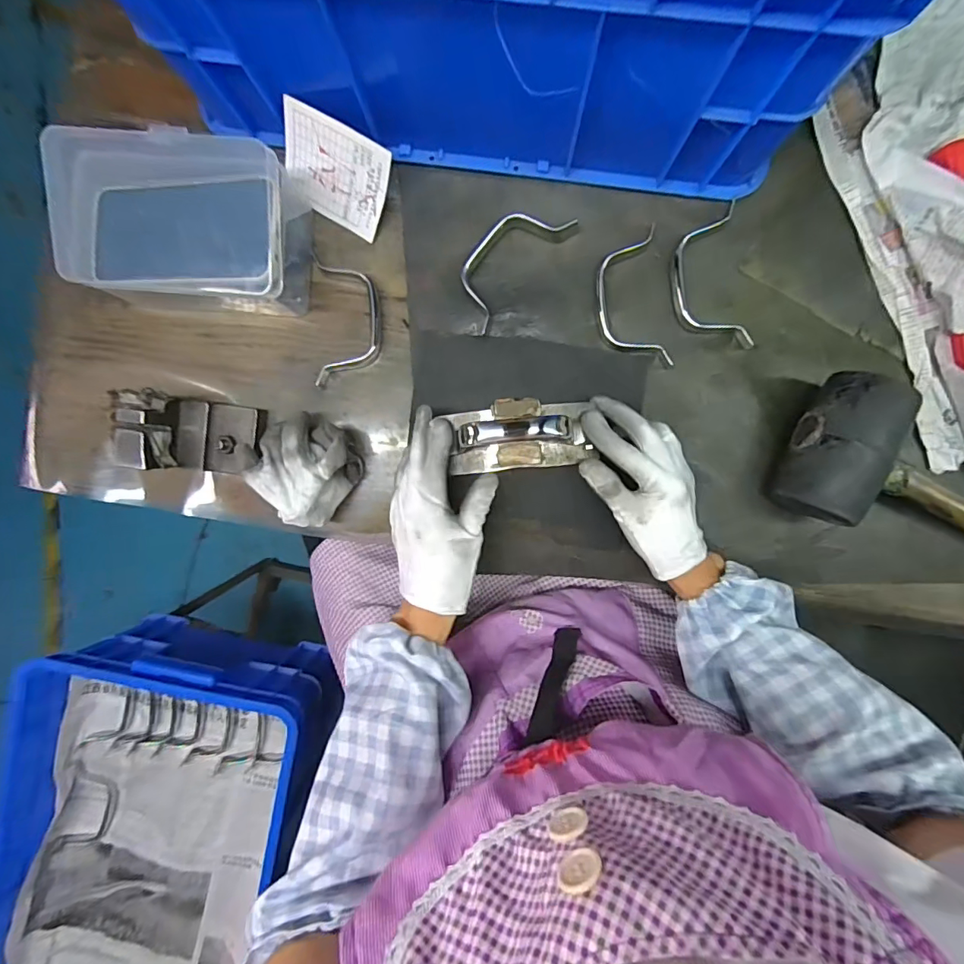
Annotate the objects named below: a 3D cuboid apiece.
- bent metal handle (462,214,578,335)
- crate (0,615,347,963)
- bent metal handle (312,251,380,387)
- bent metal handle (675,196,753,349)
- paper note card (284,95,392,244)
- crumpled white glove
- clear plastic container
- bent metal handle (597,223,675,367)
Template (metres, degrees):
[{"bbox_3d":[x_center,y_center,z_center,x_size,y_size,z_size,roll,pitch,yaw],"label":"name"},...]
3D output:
[{"bbox_3d":[0.022,-0.197,0.434,0.053,0.020,0.121,40,93,0],"label":"bent metal handle"},{"bbox_3d":[-0.426,0.488,0.675,0.332,0.165,0.506,9,93,2],"label":"crate"},{"bbox_3d":[-0.122,-0.146,0.443,0.057,0.018,0.115,-1,93,2],"label":"bent metal handle"},{"bbox_3d":[0.200,-0.175,0.433,0.060,0.024,0.121,-10,92,3],"label":"bent metal handle"},{"bbox_3d":[-0.129,-0.269,0.427,0.095,0.007,0.076,29,138,-3],"label":"paper note card"},{"bbox_3d":[-0.154,-0.013,0.435,0.080,0.063,0.090,32,93,0],"label":"crumpled white glove"},{"bbox_3d":[-0.250,-0.215,0.418,0.185,0.094,0.119,5,93,2],"label":"clear plastic container"},{"bbox_3d":[0.130,-0.158,0.434,0.055,0.025,0.119,-8,92,3],"label":"bent metal handle"}]

